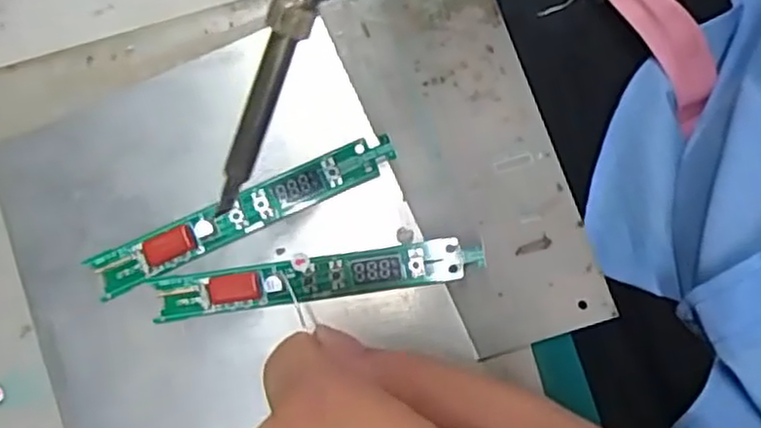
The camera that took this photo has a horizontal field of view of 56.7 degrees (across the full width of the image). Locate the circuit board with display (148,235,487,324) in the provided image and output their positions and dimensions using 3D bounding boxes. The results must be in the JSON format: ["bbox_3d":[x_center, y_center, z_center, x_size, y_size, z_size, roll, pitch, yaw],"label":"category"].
[{"bbox_3d":[-0.021,0.021,0.233,0.106,0.012,0.015,-9,74,-1],"label":"circuit board with display"}]

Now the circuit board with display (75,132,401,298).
[{"bbox_3d":[-0.046,0.000,0.240,0.106,0.013,0.013,-23,74,-5],"label":"circuit board with display"}]

